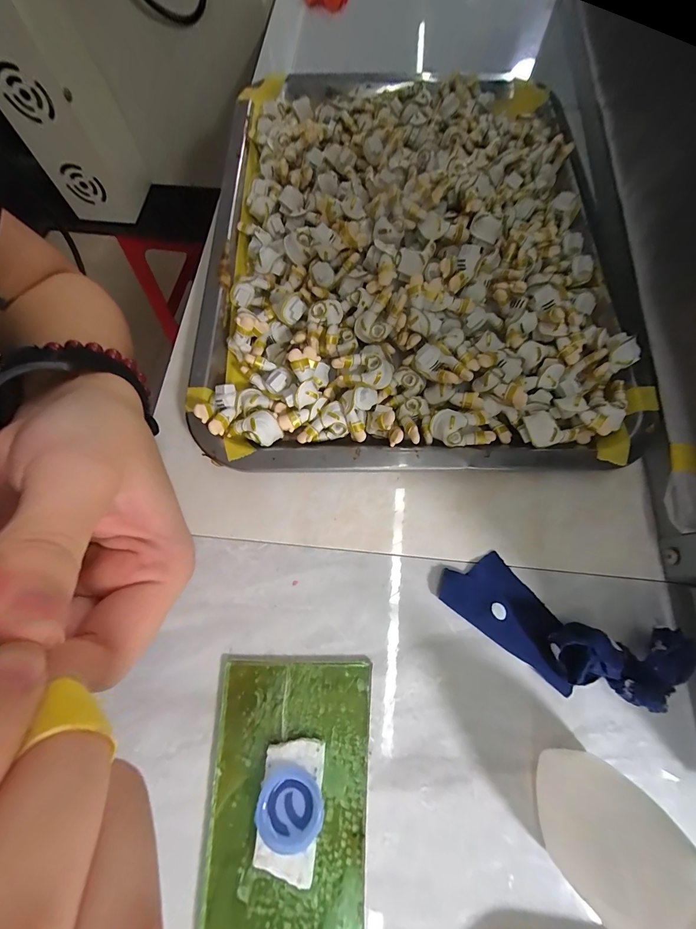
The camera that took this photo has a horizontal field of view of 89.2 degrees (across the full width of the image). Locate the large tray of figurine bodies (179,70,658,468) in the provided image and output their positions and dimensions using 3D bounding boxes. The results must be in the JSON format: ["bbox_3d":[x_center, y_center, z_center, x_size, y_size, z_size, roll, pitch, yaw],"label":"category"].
[{"bbox_3d":[0.039,-0.155,0.243,0.257,0.047,0.333,0,69,1],"label":"large tray of figurine bodies"}]

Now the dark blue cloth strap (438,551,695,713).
[{"bbox_3d":[0.098,0.078,0.166,0.106,0.022,0.042,26,72,11],"label":"dark blue cloth strap"}]

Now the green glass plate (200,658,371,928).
[{"bbox_3d":[-0.025,0.143,0.151,0.066,0.010,0.102,1,69,2],"label":"green glass plate"}]

